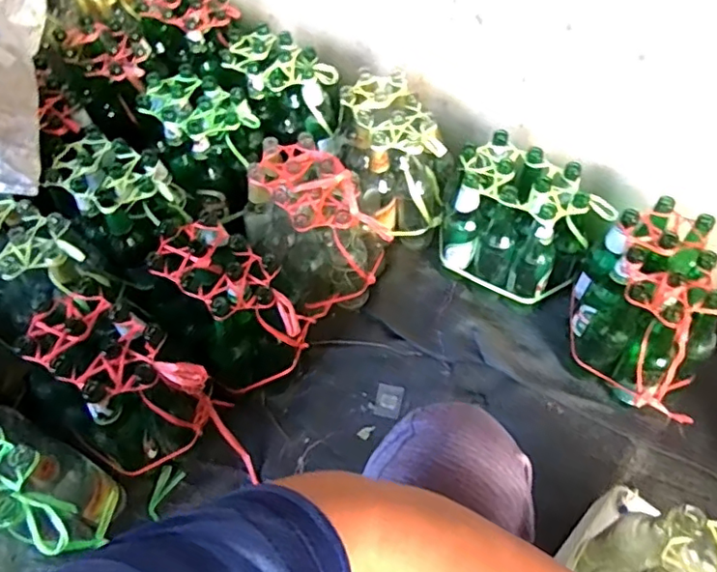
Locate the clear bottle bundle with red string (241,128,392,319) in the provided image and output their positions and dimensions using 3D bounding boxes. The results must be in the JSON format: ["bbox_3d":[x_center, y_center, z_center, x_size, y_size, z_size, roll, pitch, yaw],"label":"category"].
[{"bbox_3d":[-0.077,-0.108,1.055,0.225,0.229,0.262,-19,58,-12],"label":"clear bottle bundle with red string"}]

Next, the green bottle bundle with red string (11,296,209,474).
[{"bbox_3d":[-0.363,0.154,0.879,0.257,0.203,0.166,33,62,20],"label":"green bottle bundle with red string"}]

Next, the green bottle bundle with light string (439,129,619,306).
[{"bbox_3d":[0.289,-0.103,1.054,0.263,0.235,0.151,29,61,18],"label":"green bottle bundle with light string"}]

